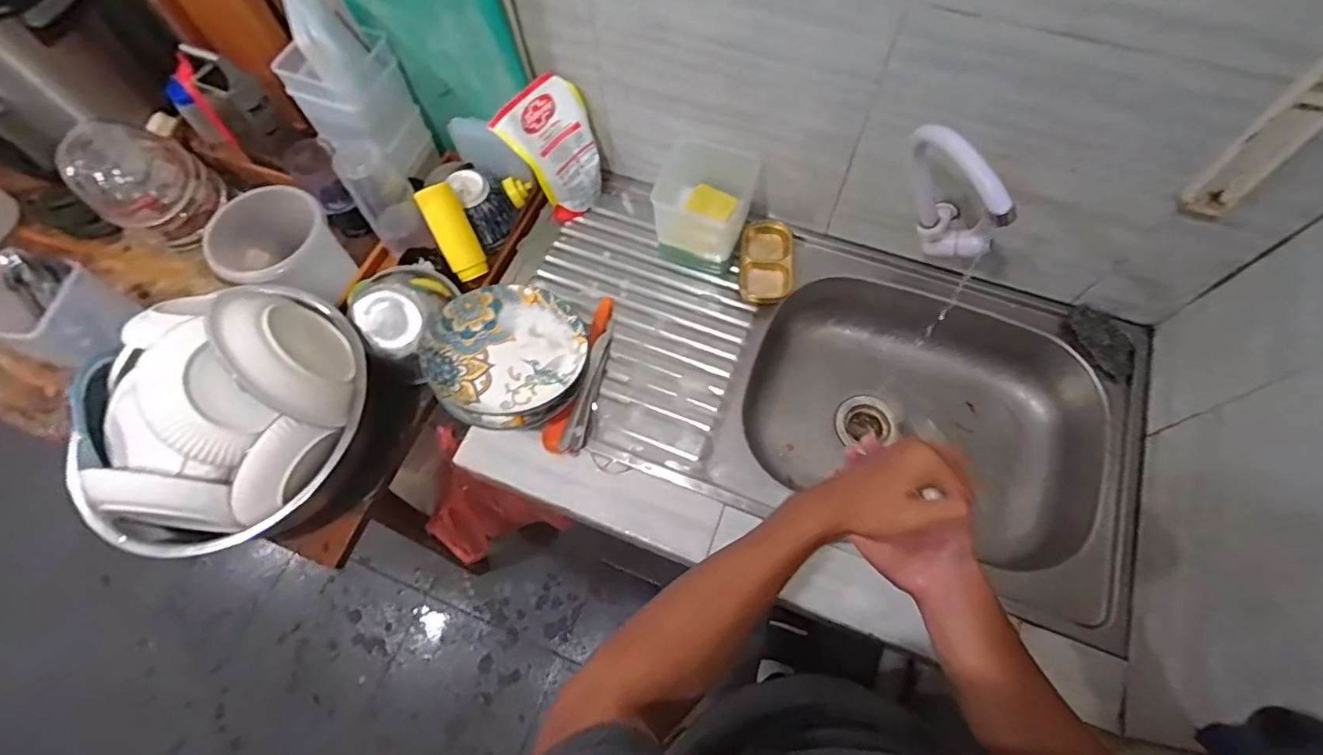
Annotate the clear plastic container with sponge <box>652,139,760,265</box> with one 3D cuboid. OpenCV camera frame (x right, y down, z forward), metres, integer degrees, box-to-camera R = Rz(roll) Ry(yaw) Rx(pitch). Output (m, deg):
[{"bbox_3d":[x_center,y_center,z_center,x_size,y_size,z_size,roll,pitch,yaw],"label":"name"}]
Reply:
[{"bbox_3d":[0.063,-0.274,0.927,0.147,0.142,0.132,14,67,8],"label":"clear plastic container with sponge"}]

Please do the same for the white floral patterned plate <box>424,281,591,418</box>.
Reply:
[{"bbox_3d":[-0.222,-0.047,0.829,0.216,0.048,0.205,-1,65,1],"label":"white floral patterned plate"}]

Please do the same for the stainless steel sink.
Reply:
[{"bbox_3d":[0.219,0.013,0.944,0.952,0.155,0.489,19,67,10],"label":"stainless steel sink"}]

